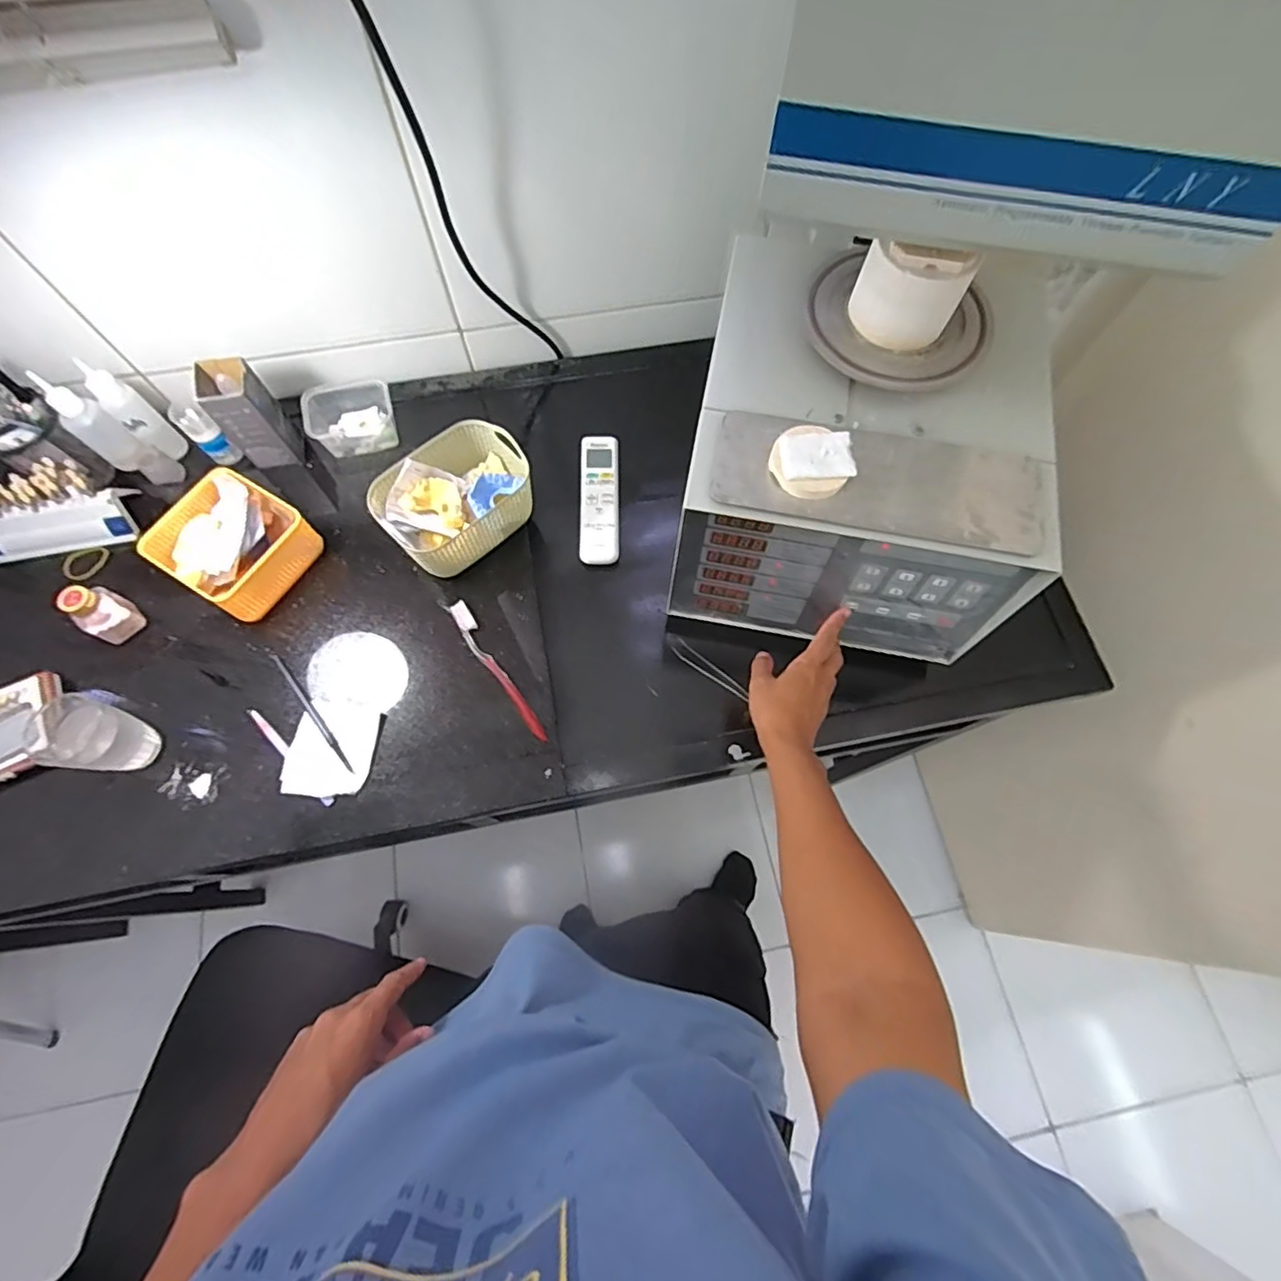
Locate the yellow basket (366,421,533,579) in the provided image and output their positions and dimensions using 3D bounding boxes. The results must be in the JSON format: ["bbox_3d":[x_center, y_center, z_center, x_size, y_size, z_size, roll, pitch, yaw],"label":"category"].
[{"bbox_3d":[-0.213,-0.163,0.717,0.172,0.083,0.117,-42,76,-14],"label":"yellow basket"}]

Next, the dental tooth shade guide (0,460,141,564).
[{"bbox_3d":[-0.710,-0.148,0.704,0.193,0.084,0.076,-6,70,-3],"label":"dental tooth shade guide"}]

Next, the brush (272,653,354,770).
[{"bbox_3d":[-0.354,0.076,0.656,0.009,0.013,0.161,-38,75,-13],"label":"brush"}]

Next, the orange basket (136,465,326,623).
[{"bbox_3d":[-0.469,-0.113,0.700,0.136,0.057,0.140,30,72,10],"label":"orange basket"}]

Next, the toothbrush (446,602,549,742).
[{"bbox_3d":[-0.161,0.035,0.679,0.021,0.014,0.194,-32,73,-12],"label":"toothbrush"}]

